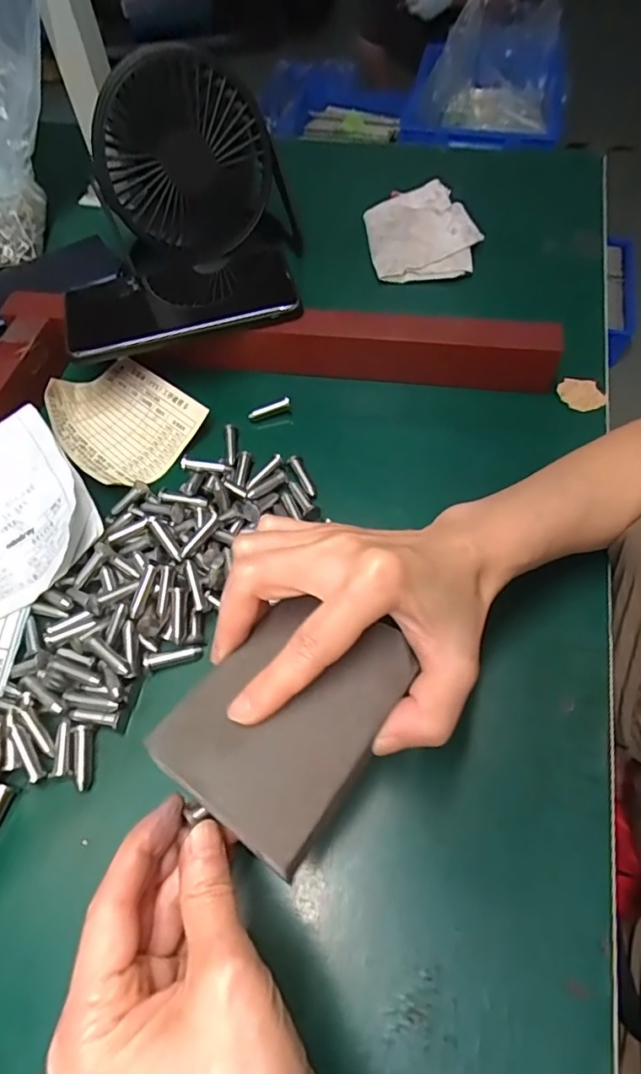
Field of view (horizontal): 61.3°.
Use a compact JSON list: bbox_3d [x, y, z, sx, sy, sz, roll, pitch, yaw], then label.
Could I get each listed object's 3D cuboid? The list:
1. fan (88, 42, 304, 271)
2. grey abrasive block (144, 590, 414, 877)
[{"bbox_3d":[-0.102,-0.302,0.424,0.138,0.125,0.117,-18,60,-8],"label":"fan"},{"bbox_3d":[-0.011,0.064,0.208,0.069,0.009,0.093,31,65,19],"label":"grey abrasive block"}]

